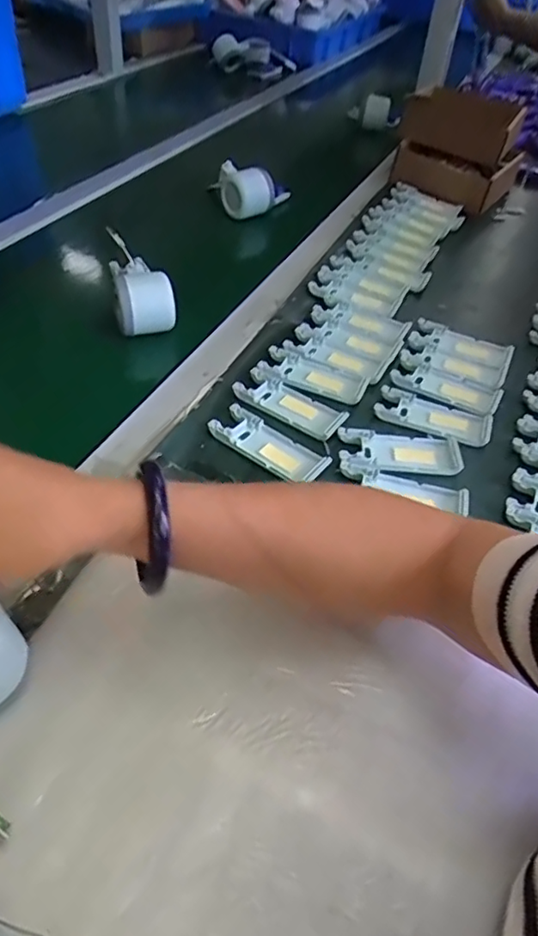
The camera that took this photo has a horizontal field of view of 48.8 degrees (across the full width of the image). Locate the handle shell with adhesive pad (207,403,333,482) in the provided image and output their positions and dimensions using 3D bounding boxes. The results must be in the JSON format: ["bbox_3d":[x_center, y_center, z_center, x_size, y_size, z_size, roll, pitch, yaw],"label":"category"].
[{"bbox_3d":[0.001,-0.020,0.507,0.101,0.014,0.041,28,49,20],"label":"handle shell with adhesive pad"}]

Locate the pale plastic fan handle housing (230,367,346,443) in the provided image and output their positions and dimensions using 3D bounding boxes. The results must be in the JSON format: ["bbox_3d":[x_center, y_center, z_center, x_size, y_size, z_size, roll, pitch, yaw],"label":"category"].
[{"bbox_3d":[0.020,-0.060,0.546,0.104,0.010,0.045,29,49,21],"label":"pale plastic fan handle housing"}]

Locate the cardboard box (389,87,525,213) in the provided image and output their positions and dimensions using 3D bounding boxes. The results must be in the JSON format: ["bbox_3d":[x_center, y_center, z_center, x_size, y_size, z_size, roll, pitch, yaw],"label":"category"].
[{"bbox_3d":[0.281,-0.478,0.883,0.187,0.126,0.141,16,46,9],"label":"cardboard box"}]

